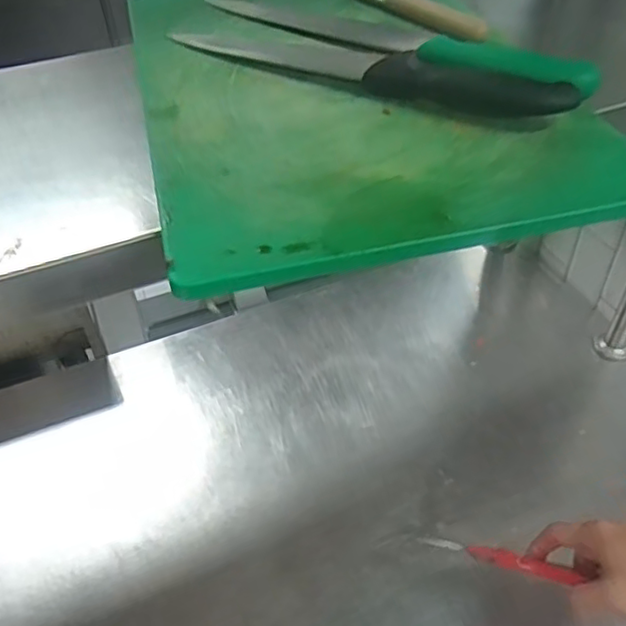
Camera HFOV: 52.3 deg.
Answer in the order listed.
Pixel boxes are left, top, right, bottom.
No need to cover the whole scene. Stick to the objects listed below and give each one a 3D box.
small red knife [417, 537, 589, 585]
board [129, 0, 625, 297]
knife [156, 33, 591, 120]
[{"bbox_3d":[0.150,0.196,0.514,0.122,0.014,0.017,9,44,18],"label":"small red knife"},{"bbox_3d":[0.020,-0.188,0.501,0.300,0.021,0.451,-11,44,-9],"label":"board"},{"bbox_3d":[0.033,-0.193,0.487,0.322,0.026,0.050,26,50,27],"label":"knife"}]

